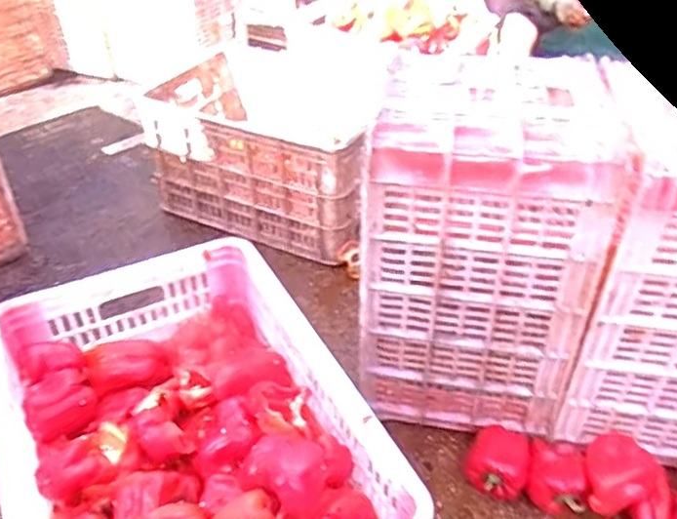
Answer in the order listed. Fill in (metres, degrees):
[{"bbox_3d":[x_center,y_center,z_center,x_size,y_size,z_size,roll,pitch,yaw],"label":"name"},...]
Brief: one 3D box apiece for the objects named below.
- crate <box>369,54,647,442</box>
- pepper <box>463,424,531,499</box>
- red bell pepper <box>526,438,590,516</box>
[{"bbox_3d":[0.203,-0.022,0.935,0.284,0.457,0.287,7,38,9],"label":"crate"},{"bbox_3d":[0.230,0.293,0.911,0.083,0.099,0.079,0,38,0],"label":"pepper"},{"bbox_3d":[0.313,0.311,0.903,0.077,0.078,0.089,10,39,12],"label":"red bell pepper"}]

